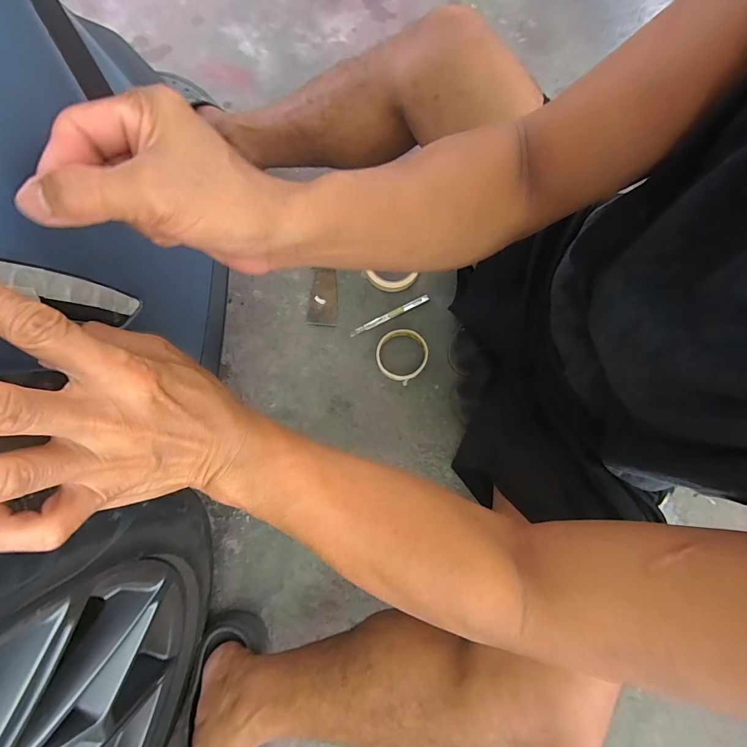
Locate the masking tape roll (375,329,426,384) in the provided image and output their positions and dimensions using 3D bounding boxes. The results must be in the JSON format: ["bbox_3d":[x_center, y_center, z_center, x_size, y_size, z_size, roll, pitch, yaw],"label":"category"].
[{"bbox_3d":[0.047,-0.031,0.618,0.085,0.015,0.088,0,78,0],"label":"masking tape roll"}]

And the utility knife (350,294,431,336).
[{"bbox_3d":[0.027,-0.101,0.636,0.147,0.011,0.012,-25,79,-5],"label":"utility knife"}]

